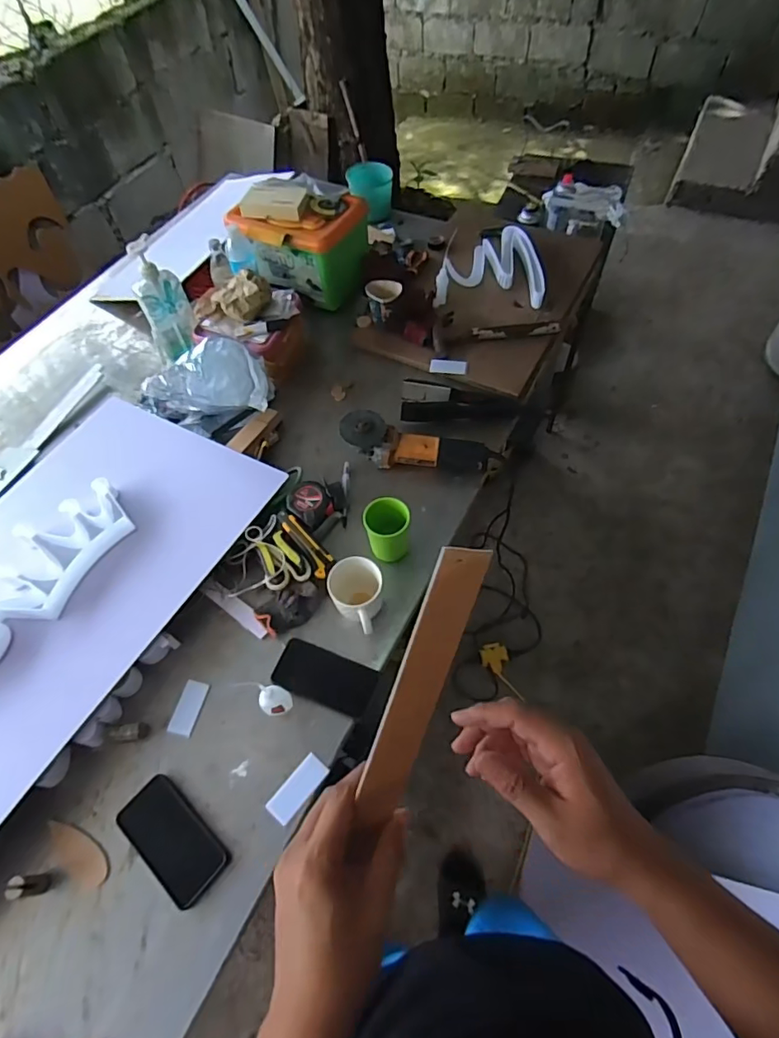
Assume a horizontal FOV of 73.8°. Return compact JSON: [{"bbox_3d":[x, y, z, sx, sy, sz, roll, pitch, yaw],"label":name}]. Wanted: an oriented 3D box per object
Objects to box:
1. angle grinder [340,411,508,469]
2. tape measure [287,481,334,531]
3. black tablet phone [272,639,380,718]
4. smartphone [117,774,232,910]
[{"bbox_3d":[0.059,-0.142,0.998,0.299,0.094,0.081,7,60,7],"label":"angle grinder"},{"bbox_3d":[-0.148,-0.028,0.976,0.086,0.032,0.081,33,66,20],"label":"tape measure"},{"bbox_3d":[-0.102,0.252,0.827,0.157,0.016,0.078,18,62,13],"label":"black tablet phone"},{"bbox_3d":[-0.298,0.437,0.712,0.161,0.016,0.080,36,68,21],"label":"smartphone"}]

